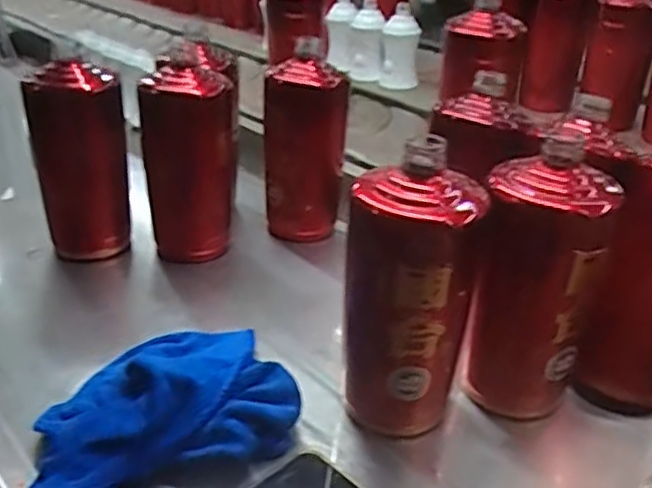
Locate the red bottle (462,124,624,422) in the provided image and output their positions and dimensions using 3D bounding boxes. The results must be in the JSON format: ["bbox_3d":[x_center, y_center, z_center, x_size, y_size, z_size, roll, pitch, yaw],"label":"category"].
[{"bbox_3d":[0.140,0.031,0.446,0.081,0.191,0.070,10,32,16],"label":"red bottle"}]

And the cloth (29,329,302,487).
[{"bbox_3d":[-0.119,0.100,0.444,0.178,0.054,0.135,-14,34,-23],"label":"cloth"}]

